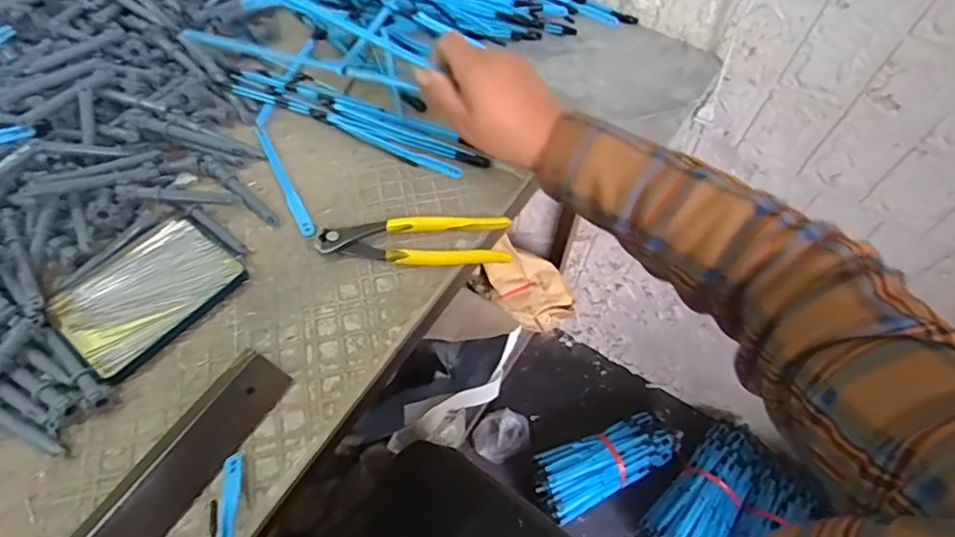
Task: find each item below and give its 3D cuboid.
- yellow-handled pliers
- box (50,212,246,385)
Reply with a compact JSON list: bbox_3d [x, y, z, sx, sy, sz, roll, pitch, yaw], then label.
[{"bbox_3d":[-0.055,-0.023,0.483,0.164,0.018,0.045,0,57,-4],"label":"yellow-handled pliers"},{"bbox_3d":[-0.269,0.019,0.451,0.098,0.013,0.130,36,62,18],"label":"box"}]

